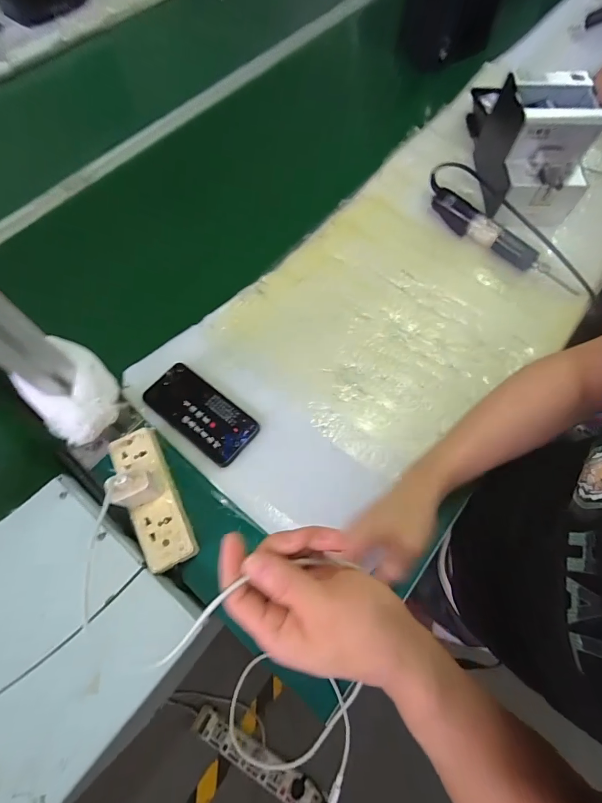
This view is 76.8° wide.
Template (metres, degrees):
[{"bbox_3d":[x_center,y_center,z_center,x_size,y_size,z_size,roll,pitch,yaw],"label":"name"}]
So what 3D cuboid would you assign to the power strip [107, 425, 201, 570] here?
[{"bbox_3d":[-0.179,0.115,0.465,0.060,0.036,0.172,-25,68,-11],"label":"power strip"}]

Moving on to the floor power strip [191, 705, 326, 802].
[{"bbox_3d":[-0.110,0.920,0.966,0.380,0.030,0.074,26,68,11],"label":"floor power strip"}]

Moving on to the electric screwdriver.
[{"bbox_3d":[0.302,-0.290,0.636,0.032,0.046,0.197,-40,72,-16],"label":"electric screwdriver"}]

